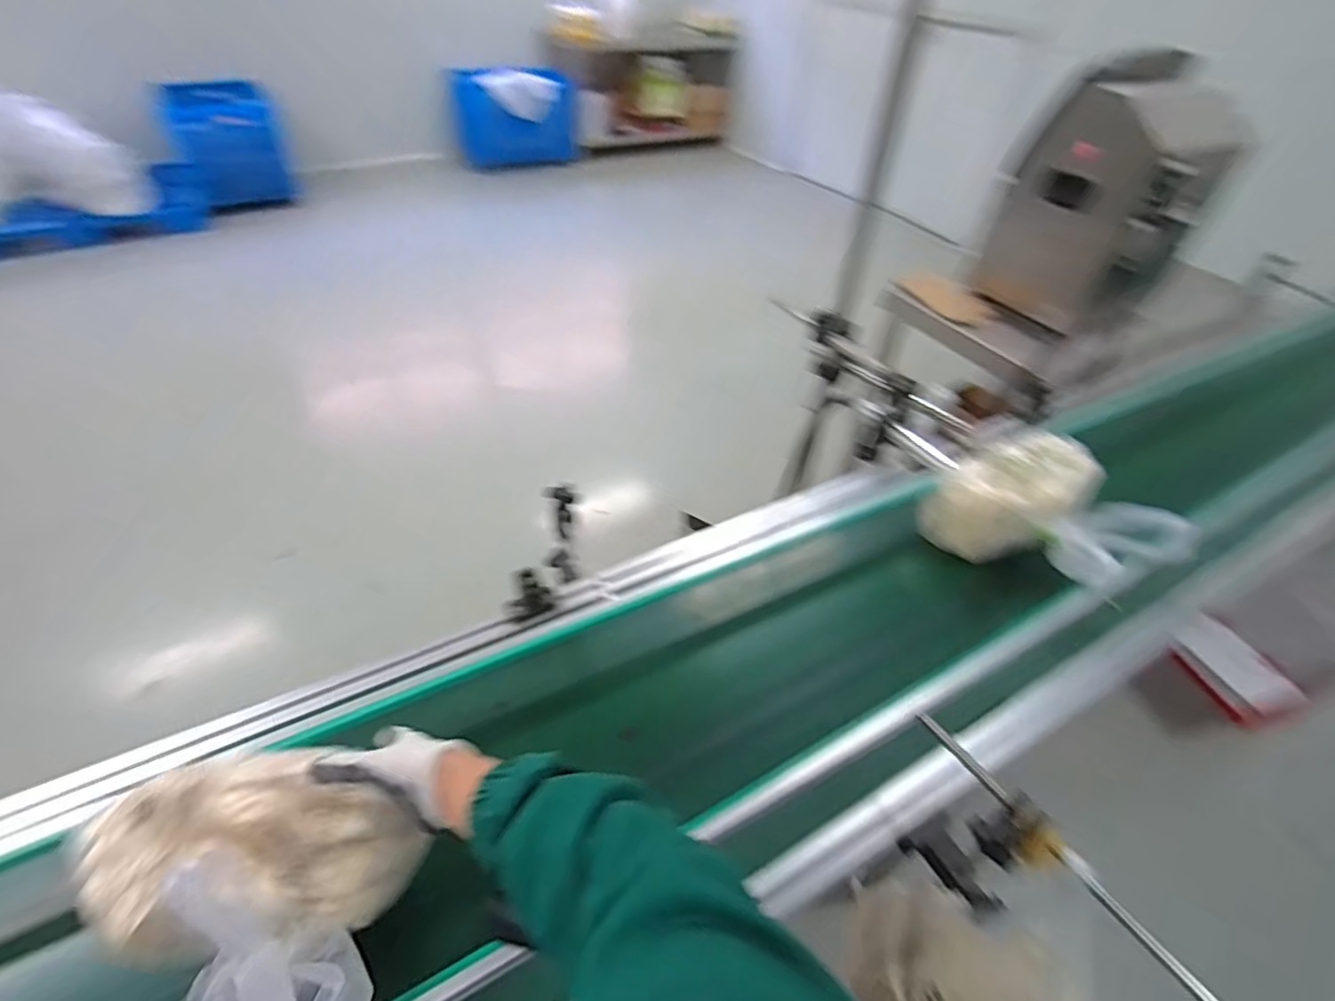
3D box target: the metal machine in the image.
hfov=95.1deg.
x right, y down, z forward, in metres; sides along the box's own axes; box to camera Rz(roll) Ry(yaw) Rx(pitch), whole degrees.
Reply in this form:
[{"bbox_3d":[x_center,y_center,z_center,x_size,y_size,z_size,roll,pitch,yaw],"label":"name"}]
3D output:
[{"bbox_3d":[0.965,-0.669,1.351,0.350,0.450,0.326,-30,53,-29],"label":"metal machine"}]

